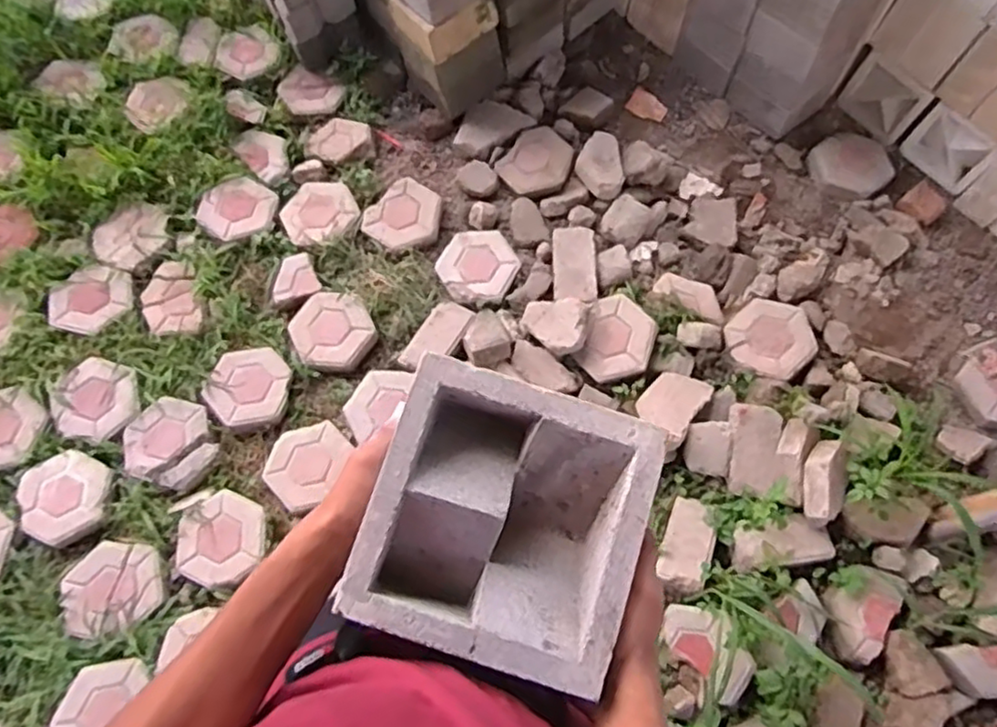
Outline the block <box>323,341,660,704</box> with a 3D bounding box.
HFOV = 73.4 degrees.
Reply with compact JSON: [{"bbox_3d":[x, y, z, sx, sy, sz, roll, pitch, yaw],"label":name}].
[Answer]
[{"bbox_3d":[0.007,0.120,0.509,0.190,0.076,0.194,17,74,6],"label":"block"}]

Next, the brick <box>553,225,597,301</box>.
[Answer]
[{"bbox_3d":[0.200,-0.257,1.752,0.112,0.046,0.221,0,69,0],"label":"brick"}]

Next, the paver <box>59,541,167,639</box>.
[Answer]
[{"bbox_3d":[-0.841,0.485,1.453,0.203,0.032,0.191,-20,70,-6],"label":"paver"}]

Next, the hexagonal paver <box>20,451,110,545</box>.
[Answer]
[{"bbox_3d":[-0.993,0.305,1.525,0.184,0.033,0.201,0,69,2],"label":"hexagonal paver"}]

